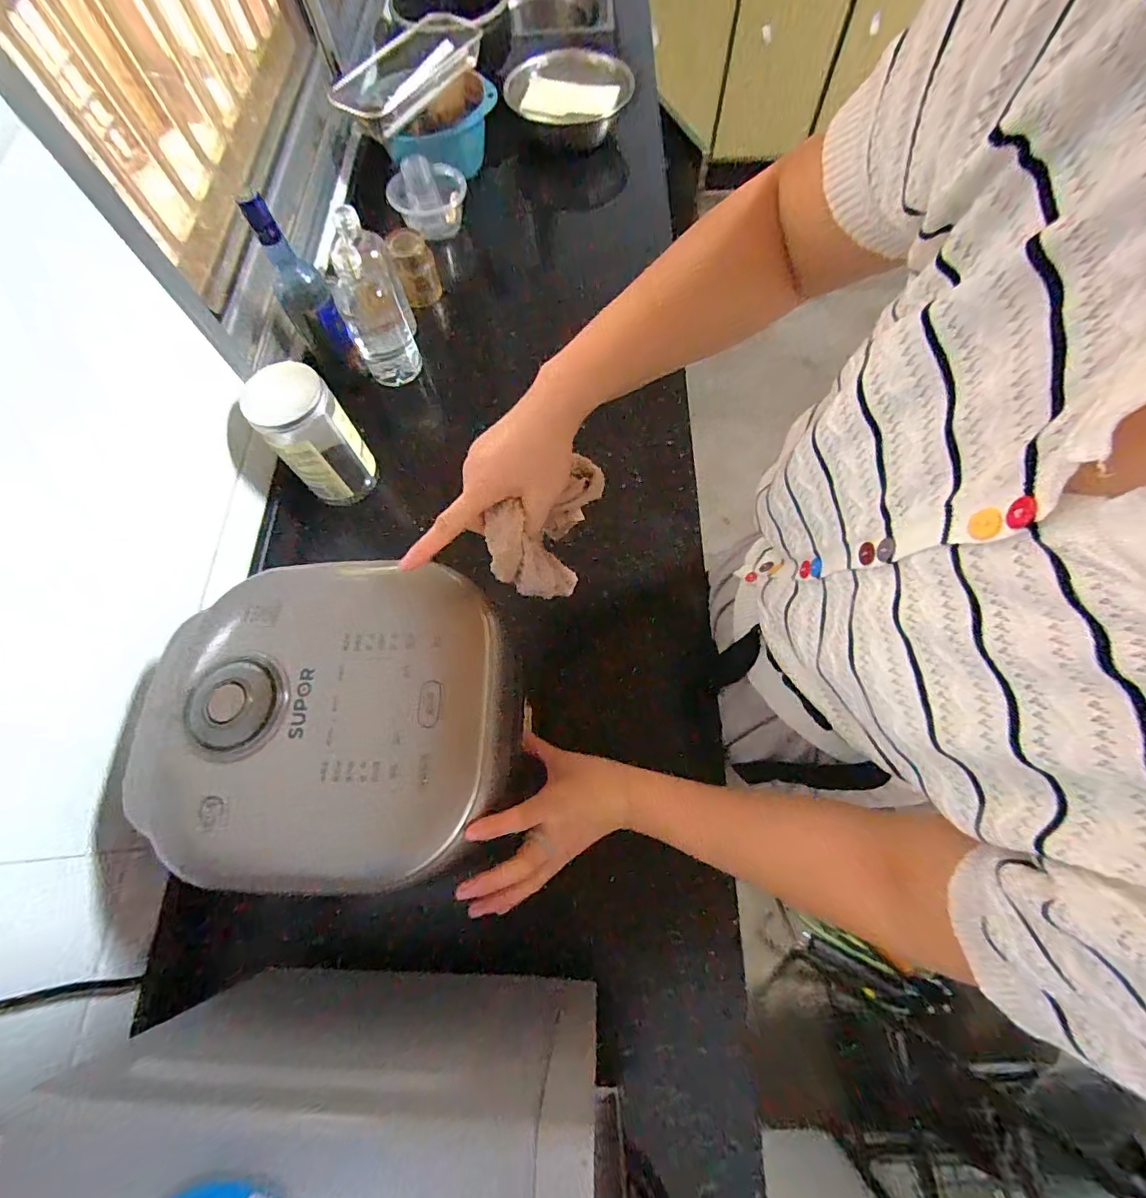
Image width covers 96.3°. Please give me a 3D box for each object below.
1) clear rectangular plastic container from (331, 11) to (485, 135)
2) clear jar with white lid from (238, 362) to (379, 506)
[{"bbox_3d":[-0.276,-0.935,0.914,0.130,0.052,0.311,31,73,13],"label":"clear rectangular plastic container"},{"bbox_3d":[-0.339,-0.209,0.679,0.099,0.166,0.108,-37,72,-11],"label":"clear jar with white lid"}]

